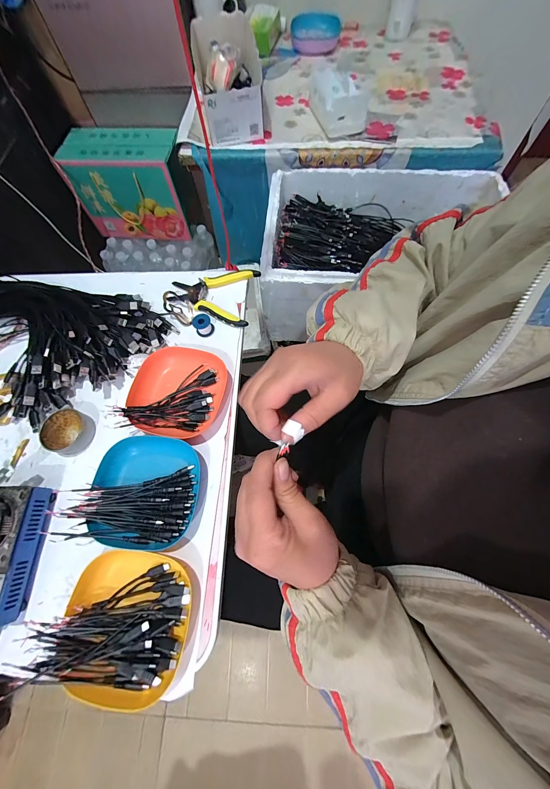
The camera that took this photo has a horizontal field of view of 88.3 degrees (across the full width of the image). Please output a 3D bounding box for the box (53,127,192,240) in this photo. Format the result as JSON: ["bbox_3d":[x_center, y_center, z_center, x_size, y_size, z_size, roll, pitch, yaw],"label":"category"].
[{"bbox_3d":[-0.433,-0.651,0.890,0.324,0.230,0.156,3,68,3],"label":"box"}]

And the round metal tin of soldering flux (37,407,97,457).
[{"bbox_3d":[-0.307,0.055,0.422,0.062,0.025,0.063,18,70,9],"label":"round metal tin of soldering flux"}]

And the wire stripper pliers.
[{"bbox_3d":[-0.108,-0.187,0.512,0.157,0.016,0.117,17,70,8],"label":"wire stripper pliers"}]

